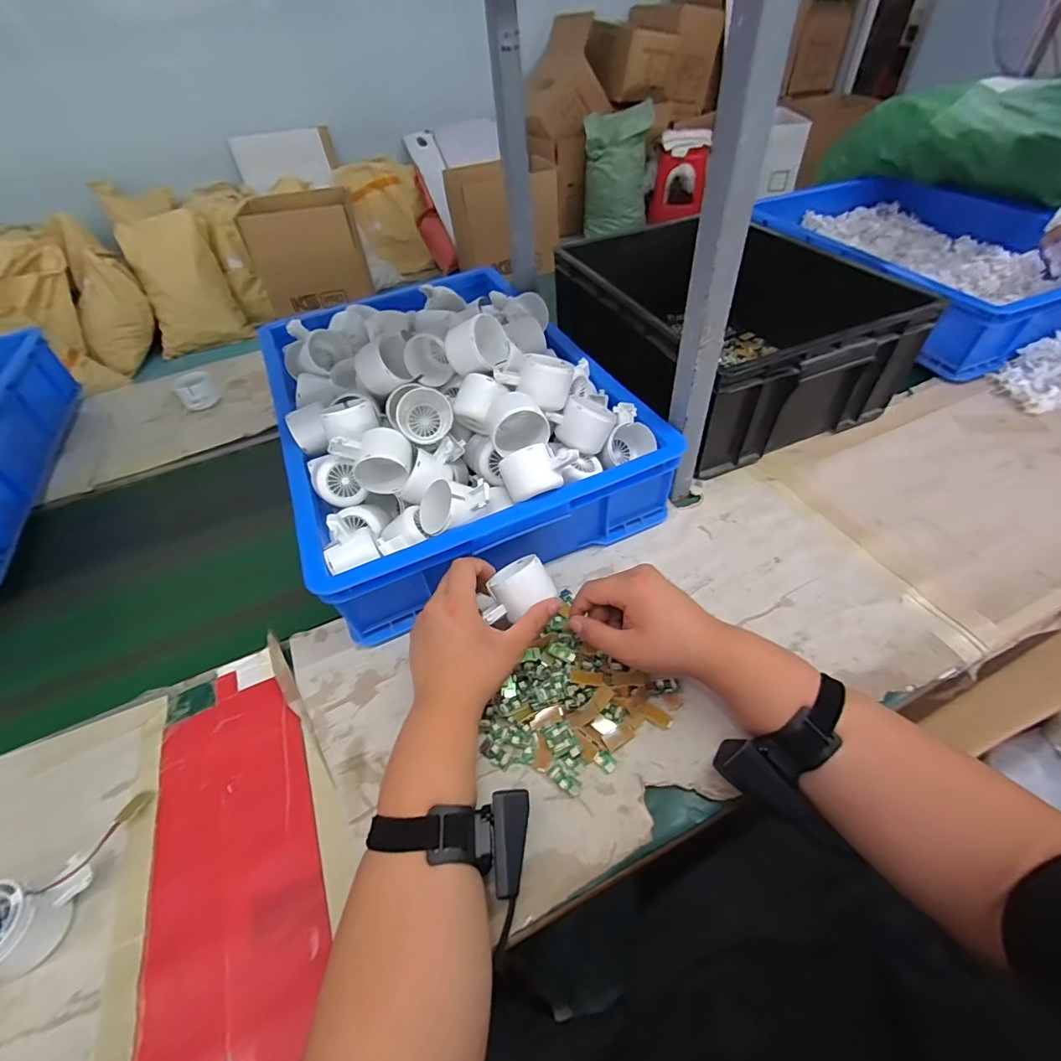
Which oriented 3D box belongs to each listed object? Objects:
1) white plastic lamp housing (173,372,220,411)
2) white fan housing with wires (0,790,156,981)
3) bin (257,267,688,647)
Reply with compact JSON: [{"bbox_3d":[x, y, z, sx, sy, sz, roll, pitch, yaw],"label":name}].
[{"bbox_3d":[-0.602,-0.254,0.888,0.059,0.046,0.062,-33,53,-22],"label":"white plastic lamp housing"},{"bbox_3d":[-0.387,0.274,0.397,0.059,0.058,0.130,6,49,11],"label":"white fan housing with wires"},{"bbox_3d":[-0.126,-0.186,0.680,0.410,0.206,0.563,-21,50,-14],"label":"bin"}]

